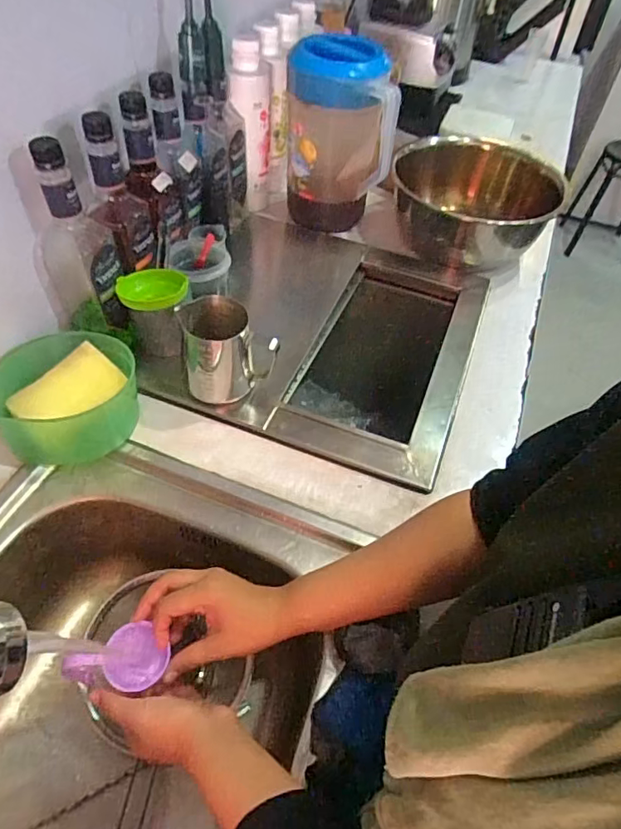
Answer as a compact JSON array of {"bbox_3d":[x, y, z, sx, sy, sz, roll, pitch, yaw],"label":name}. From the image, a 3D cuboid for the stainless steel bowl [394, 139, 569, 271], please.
[{"bbox_3d":[0.277,-0.371,0.924,0.261,0.112,0.255,2,50,-3],"label":"stainless steel bowl"}]

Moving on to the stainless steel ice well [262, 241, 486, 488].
[{"bbox_3d":[0.113,-0.065,0.804,0.210,0.144,0.432,19,51,11],"label":"stainless steel ice well"}]

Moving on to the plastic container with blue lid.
[{"bbox_3d":[0.048,-0.444,0.861,0.167,0.257,0.118,7,50,1],"label":"plastic container with blue lid"}]

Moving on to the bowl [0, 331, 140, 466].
[{"bbox_3d":[-0.282,-0.017,0.616,0.140,0.072,0.157,38,58,23],"label":"bowl"}]

